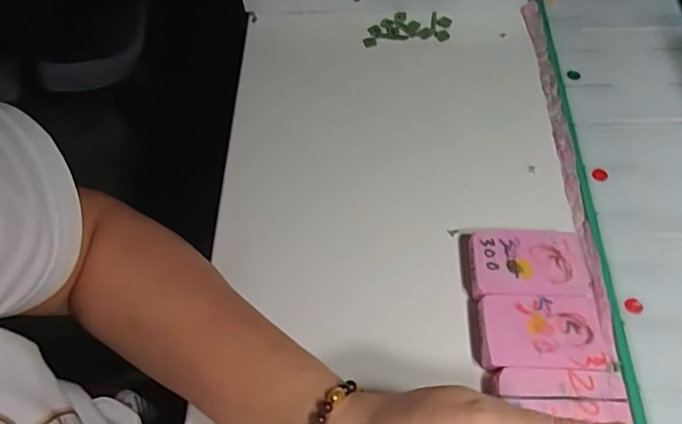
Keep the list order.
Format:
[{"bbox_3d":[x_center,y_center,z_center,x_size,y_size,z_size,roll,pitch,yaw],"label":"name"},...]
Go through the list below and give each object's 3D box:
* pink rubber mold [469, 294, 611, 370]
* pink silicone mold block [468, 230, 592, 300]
[{"bbox_3d":[0.120,0.073,0.301,0.074,0.012,0.044,1,62,4],"label":"pink rubber mold"},{"bbox_3d":[0.120,0.034,0.322,0.071,0.012,0.045,-1,62,3],"label":"pink silicone mold block"}]

